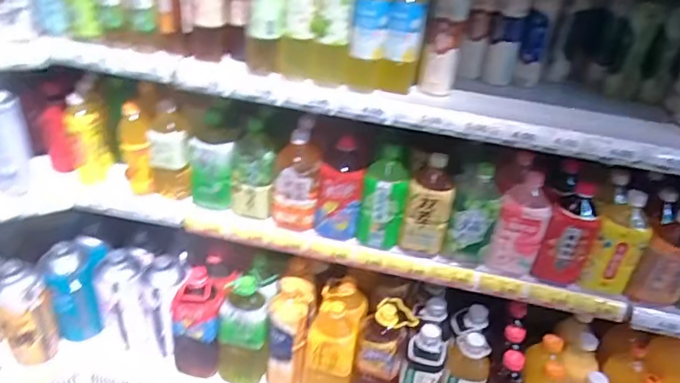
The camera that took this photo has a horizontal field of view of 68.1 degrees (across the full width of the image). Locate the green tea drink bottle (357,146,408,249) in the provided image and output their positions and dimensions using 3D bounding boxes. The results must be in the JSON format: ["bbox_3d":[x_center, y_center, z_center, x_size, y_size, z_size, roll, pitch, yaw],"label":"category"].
[{"bbox_3d":[0.085,0.011,0.995,0.083,0.209,0.069,7,29,0],"label":"green tea drink bottle"}]

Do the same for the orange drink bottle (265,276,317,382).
[{"bbox_3d":[-0.114,0.331,1.151,0.087,0.291,0.111,8,29,3],"label":"orange drink bottle"}]

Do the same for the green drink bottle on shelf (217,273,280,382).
[{"bbox_3d":[-0.219,0.313,1.159,0.114,0.282,0.109,5,29,-3],"label":"green drink bottle on shelf"}]

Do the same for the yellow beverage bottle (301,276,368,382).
[{"bbox_3d":[-0.016,0.351,1.137,0.111,0.282,0.145,13,30,11],"label":"yellow beverage bottle"}]

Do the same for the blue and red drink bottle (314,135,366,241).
[{"bbox_3d":[0.004,-0.010,1.011,0.087,0.207,0.102,10,30,6],"label":"blue and red drink bottle"}]

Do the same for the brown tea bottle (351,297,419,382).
[{"bbox_3d":[0.095,0.369,1.111,0.091,0.270,0.121,17,31,19],"label":"brown tea bottle"}]

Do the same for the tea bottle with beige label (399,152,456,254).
[{"bbox_3d":[0.178,0.018,0.997,0.082,0.194,0.099,12,30,10],"label":"tea bottle with beige label"}]

